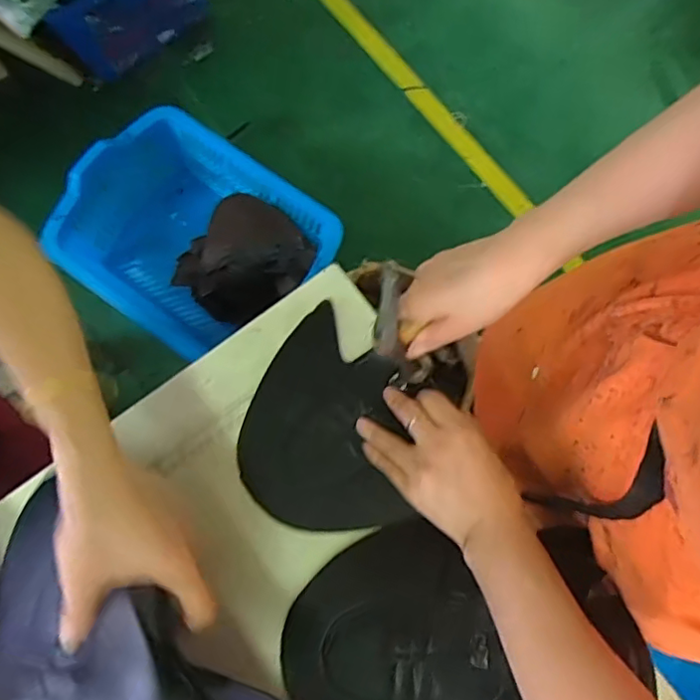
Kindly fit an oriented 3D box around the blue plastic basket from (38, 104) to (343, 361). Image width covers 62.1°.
[{"bbox_3d":[-0.318,-0.221,1.216,0.471,0.208,0.389,35,80,8],"label":"blue plastic basket"}]

